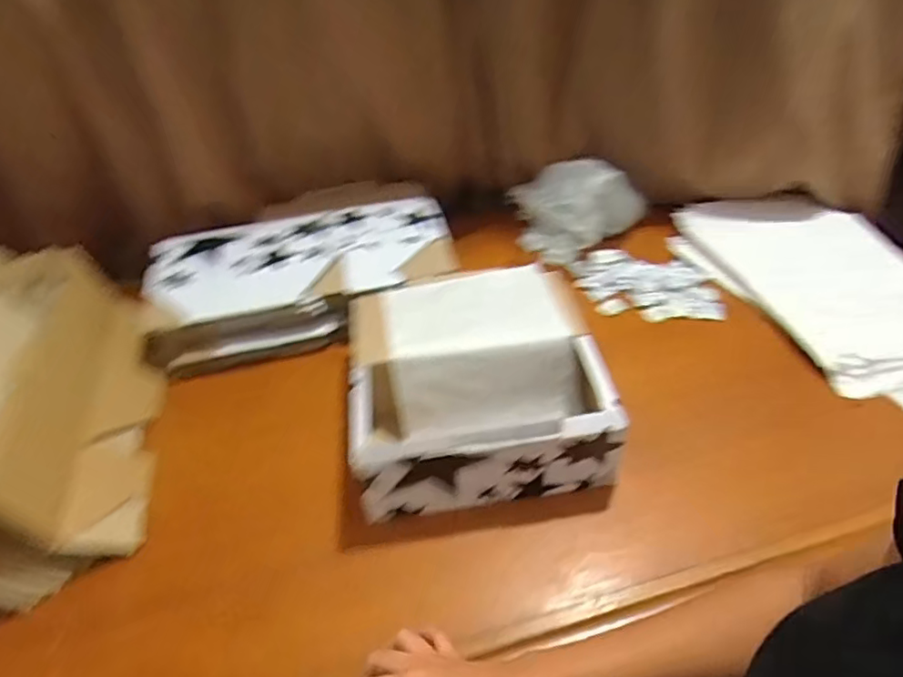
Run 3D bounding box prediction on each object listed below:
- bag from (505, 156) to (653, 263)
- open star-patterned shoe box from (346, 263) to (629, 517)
[{"bbox_3d":[0.210,-0.236,0.994,0.161,0.122,0.204,28,51,31],"label":"bag"},{"bbox_3d":[0.022,0.047,0.734,0.278,0.108,0.299,-8,42,-4],"label":"open star-patterned shoe box"}]

